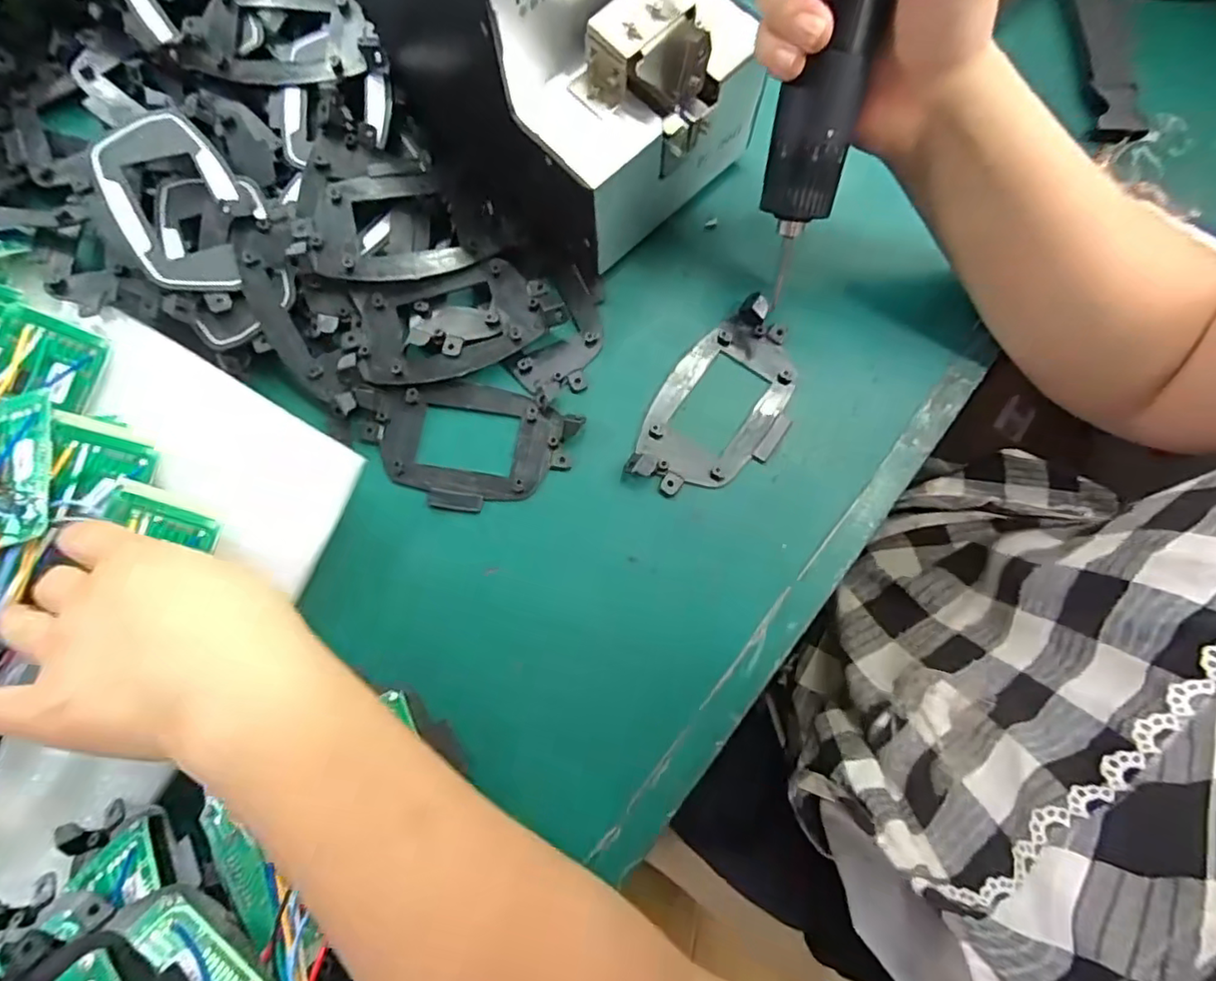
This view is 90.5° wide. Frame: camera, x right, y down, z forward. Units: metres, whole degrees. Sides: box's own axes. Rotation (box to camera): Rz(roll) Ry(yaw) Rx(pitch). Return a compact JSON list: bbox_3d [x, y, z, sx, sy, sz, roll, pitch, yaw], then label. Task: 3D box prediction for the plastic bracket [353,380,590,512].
[{"bbox_3d":[-0.080,-0.026,0.331,0.117,0.011,0.070,13,79,4],"label":"plastic bracket"}]

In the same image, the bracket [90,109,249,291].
[{"bbox_3d":[-0.230,-0.153,0.322,0.062,0.027,0.099,-32,80,-5],"label":"bracket"}]

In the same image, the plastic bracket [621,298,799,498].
[{"bbox_3d":[0.066,-0.049,0.335,0.068,0.012,0.123,33,81,7],"label":"plastic bracket"}]

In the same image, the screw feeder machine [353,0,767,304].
[{"bbox_3d":[-0.035,-0.230,0.304,0.182,0.150,0.147,43,83,9],"label":"screw feeder machine"}]

